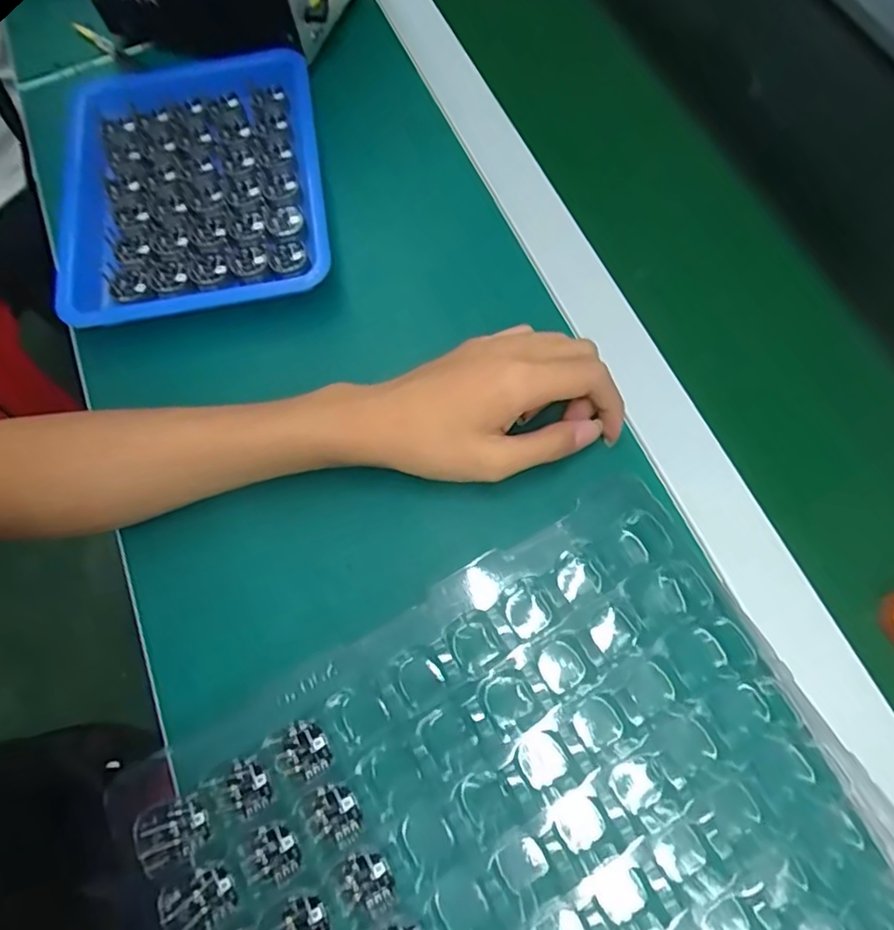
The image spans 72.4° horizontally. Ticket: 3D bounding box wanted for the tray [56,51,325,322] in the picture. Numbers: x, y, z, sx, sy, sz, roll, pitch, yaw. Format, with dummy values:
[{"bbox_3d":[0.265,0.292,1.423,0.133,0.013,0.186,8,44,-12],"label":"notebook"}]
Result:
[{"bbox_3d":[-0.179,-0.200,0.425,0.180,0.032,0.215,-10,68,-2],"label":"tray"}]

